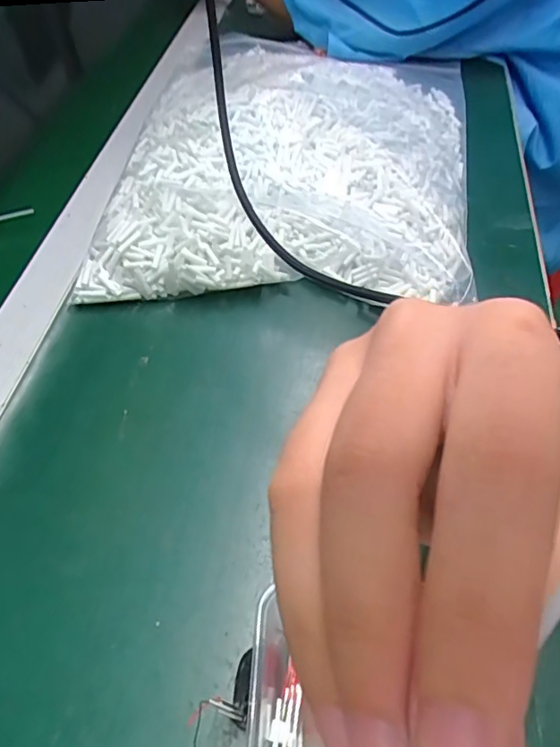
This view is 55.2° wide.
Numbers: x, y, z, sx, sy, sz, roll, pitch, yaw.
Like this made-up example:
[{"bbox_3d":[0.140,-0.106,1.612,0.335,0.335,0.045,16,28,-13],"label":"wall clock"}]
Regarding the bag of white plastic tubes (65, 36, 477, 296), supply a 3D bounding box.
[{"bbox_3d":[0.027,-0.242,0.546,0.325,0.054,0.450,5,54,3],"label":"bag of white plastic tubes"}]

